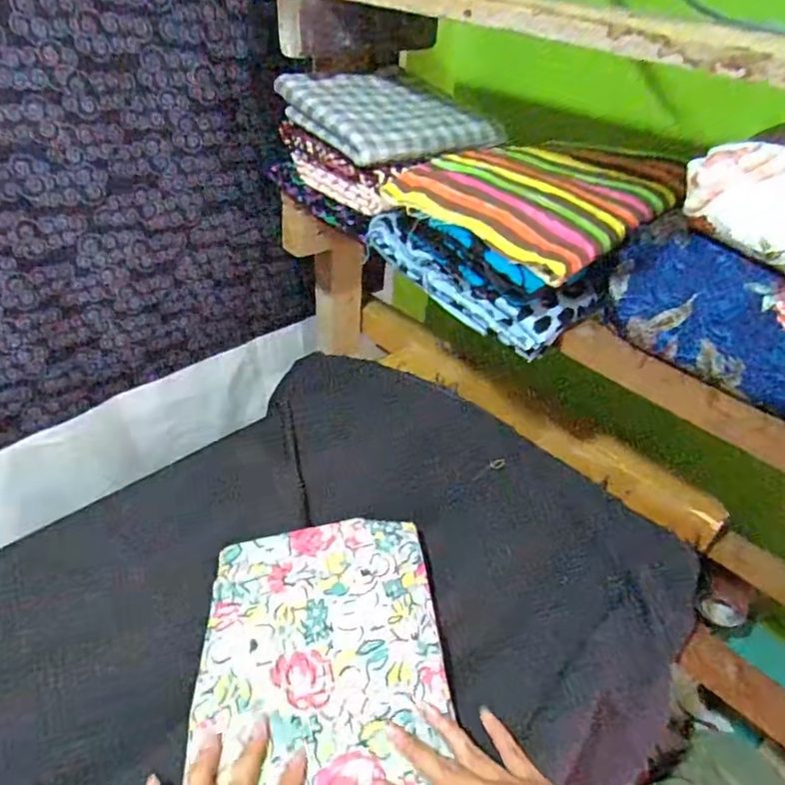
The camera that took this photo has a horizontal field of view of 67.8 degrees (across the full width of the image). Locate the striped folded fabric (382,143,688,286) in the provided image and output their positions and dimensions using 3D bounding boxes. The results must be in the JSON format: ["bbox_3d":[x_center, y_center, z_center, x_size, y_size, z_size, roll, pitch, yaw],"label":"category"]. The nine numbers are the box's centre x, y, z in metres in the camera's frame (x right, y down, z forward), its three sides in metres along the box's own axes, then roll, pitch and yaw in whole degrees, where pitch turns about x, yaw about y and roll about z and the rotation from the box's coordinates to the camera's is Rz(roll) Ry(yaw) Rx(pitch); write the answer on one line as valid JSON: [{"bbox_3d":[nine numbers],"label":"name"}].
[{"bbox_3d":[0.138,-0.187,0.545,0.197,0.043,0.232,34,46,31],"label":"striped folded fabric"}]

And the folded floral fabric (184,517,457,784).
[{"bbox_3d":[-0.050,0.213,0.441,0.181,0.029,0.258,-1,38,-9],"label":"folded floral fabric"}]

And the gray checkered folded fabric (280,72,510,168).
[{"bbox_3d":[0.000,-0.294,0.620,0.185,0.045,0.171,-24,47,-33],"label":"gray checkered folded fabric"}]

